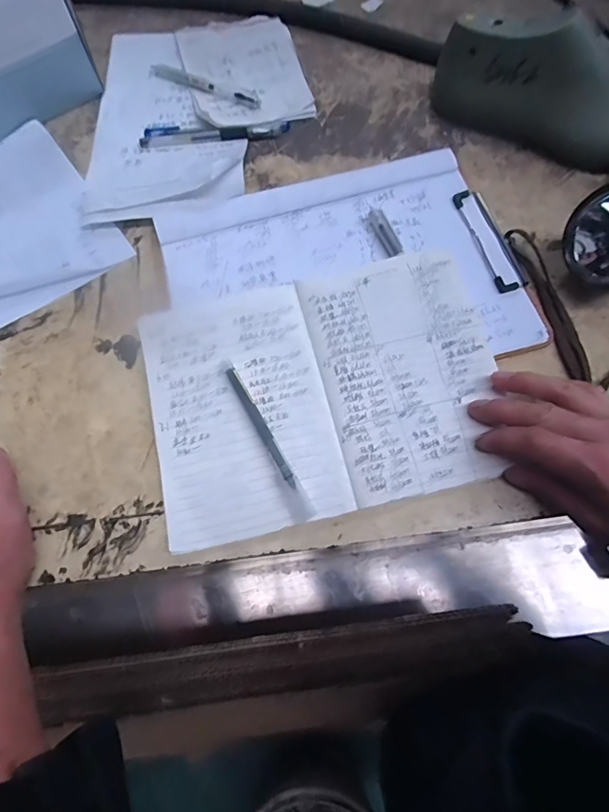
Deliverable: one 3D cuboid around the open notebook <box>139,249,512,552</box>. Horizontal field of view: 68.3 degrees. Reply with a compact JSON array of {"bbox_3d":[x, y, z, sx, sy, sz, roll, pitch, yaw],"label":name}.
[{"bbox_3d":[0.012,-0.019,0.354,0.265,0.019,0.200,-14,68,-4],"label":"open notebook"}]

